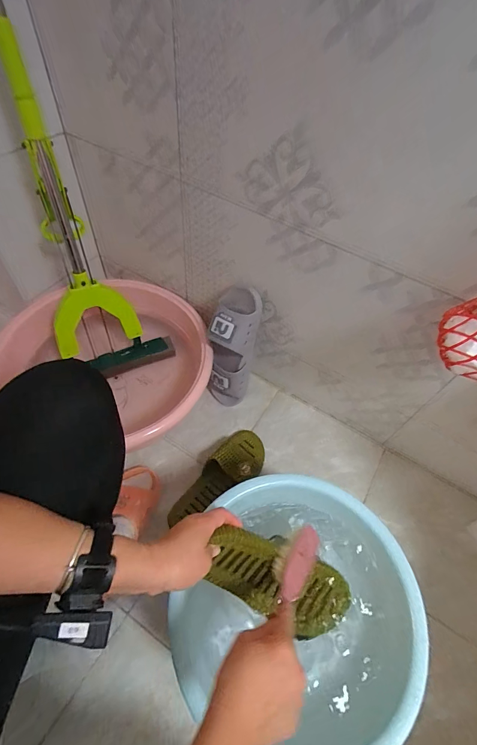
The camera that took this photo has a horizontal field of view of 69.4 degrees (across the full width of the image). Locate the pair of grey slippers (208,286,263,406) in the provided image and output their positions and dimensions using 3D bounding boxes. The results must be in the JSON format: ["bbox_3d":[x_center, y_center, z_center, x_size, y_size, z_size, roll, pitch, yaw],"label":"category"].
[{"bbox_3d":[-0.015,-0.051,0.798,0.104,0.266,0.128,13,55,4],"label":"pair of grey slippers"}]

